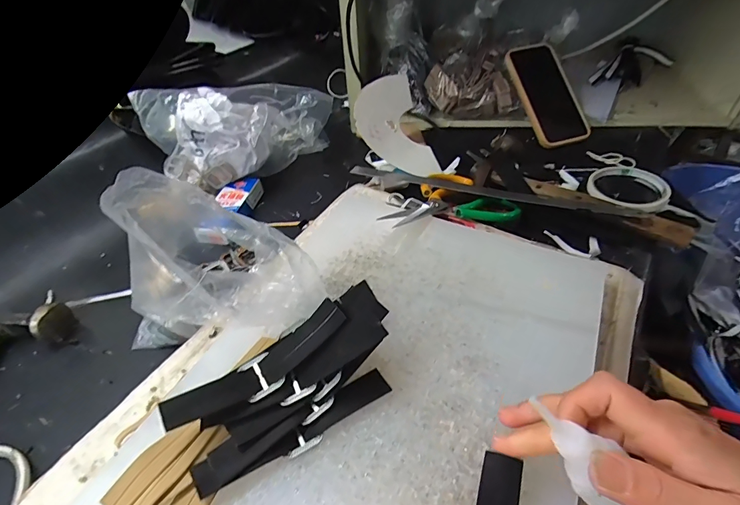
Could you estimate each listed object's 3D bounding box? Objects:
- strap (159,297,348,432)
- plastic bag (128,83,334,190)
[{"bbox_3d":[-0.071,0.076,0.255,0.124,0.019,0.030,-32,55,-10],"label":"strap"},{"bbox_3d":[-0.160,-0.159,0.510,0.226,0.111,0.093,-23,47,-19],"label":"plastic bag"}]

